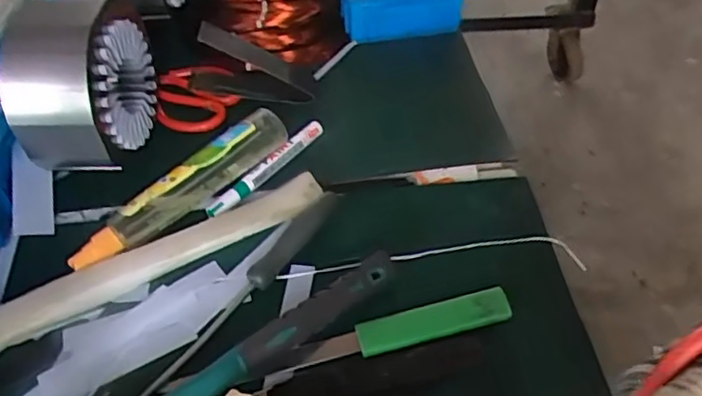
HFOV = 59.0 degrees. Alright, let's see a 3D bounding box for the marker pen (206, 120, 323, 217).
[{"bbox_3d":[-0.076,-0.028,0.573,0.018,0.012,0.137,31,58,25],"label":"marker pen"}]

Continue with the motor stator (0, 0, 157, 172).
[{"bbox_3d":[-0.232,-0.097,0.550,0.077,0.154,0.126,3,50,5],"label":"motor stator"}]

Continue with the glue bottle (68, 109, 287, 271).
[{"bbox_3d":[-0.146,-0.012,0.546,0.213,0.042,0.029,-36,58,-25],"label":"glue bottle"}]

